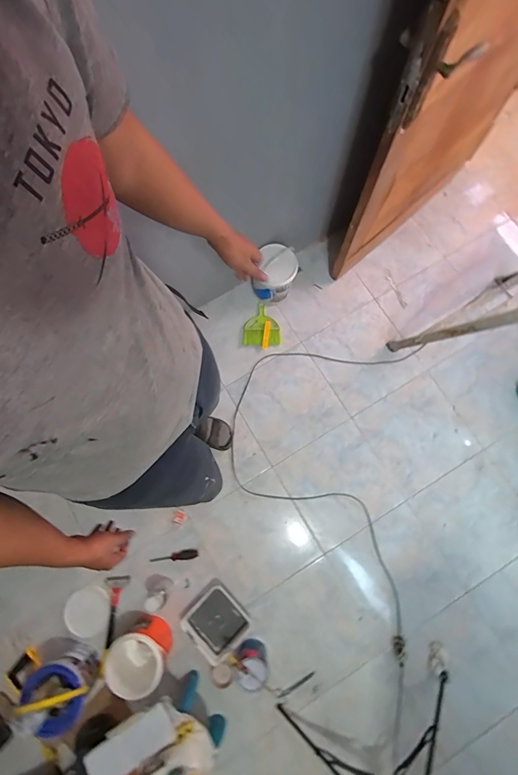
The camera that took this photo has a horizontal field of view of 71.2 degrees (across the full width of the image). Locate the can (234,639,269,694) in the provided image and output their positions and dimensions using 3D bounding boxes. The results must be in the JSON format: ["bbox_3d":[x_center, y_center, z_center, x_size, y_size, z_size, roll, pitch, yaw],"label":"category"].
[{"bbox_3d":[-0.024,0.987,1.291,0.115,0.108,0.122,0,78,1],"label":"can"}]

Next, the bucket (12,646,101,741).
[{"bbox_3d":[-0.679,1.039,1.242,0.199,0.247,0.196,0,78,1],"label":"bucket"}]

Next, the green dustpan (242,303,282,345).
[{"bbox_3d":[0.016,-0.282,1.632,0.169,0.030,0.179,3,78,2],"label":"green dustpan"}]

